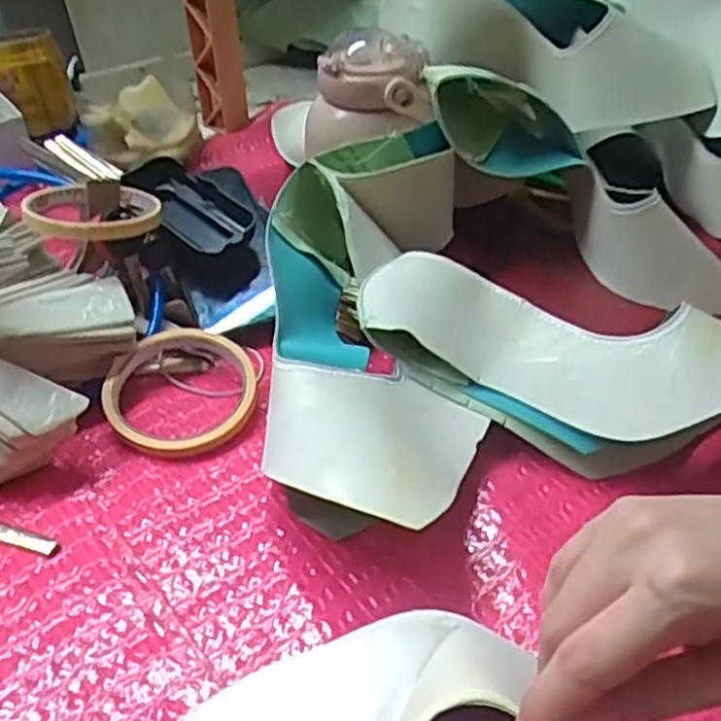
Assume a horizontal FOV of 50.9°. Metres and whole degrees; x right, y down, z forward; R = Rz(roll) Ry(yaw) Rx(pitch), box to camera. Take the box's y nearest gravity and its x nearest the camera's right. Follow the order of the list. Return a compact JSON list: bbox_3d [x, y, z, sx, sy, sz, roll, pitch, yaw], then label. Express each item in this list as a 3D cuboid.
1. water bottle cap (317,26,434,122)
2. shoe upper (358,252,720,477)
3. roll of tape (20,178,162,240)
[{"bbox_3d":[0.010,-0.208,0.544,0.076,0.045,0.085,-2,38,-3],"label":"water bottle cap"},{"bbox_3d":[0.116,0.004,0.429,0.239,0.067,0.088,17,41,20],"label":"shoe upper"},{"bbox_3d":[-0.174,-0.101,0.497,0.082,0.018,0.091,-1,31,-17],"label":"roll of tape"}]

